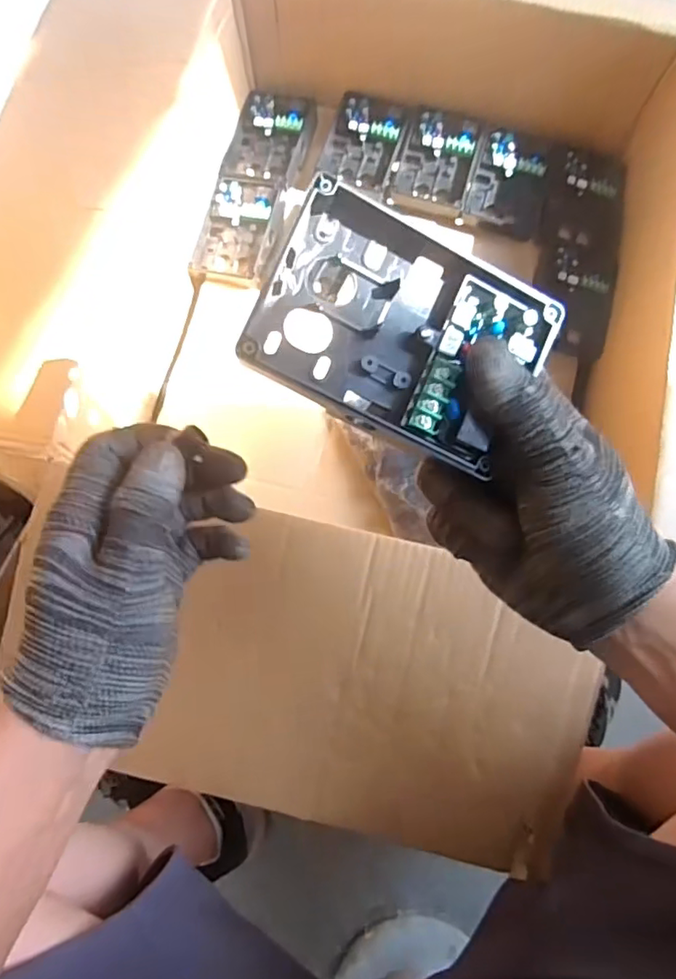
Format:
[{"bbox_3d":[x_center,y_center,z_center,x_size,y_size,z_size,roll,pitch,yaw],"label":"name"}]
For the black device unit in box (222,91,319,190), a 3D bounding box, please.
[{"bbox_3d":[-0.082,-0.416,0.674,0.087,0.032,0.115,16,78,4],"label":"black device unit in box"}]

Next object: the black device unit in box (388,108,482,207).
[{"bbox_3d":[0.116,-0.391,0.671,0.089,0.035,0.106,15,78,4],"label":"black device unit in box"}]

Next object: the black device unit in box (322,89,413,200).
[{"bbox_3d":[0.033,-0.413,0.674,0.088,0.032,0.110,17,78,4],"label":"black device unit in box"}]

